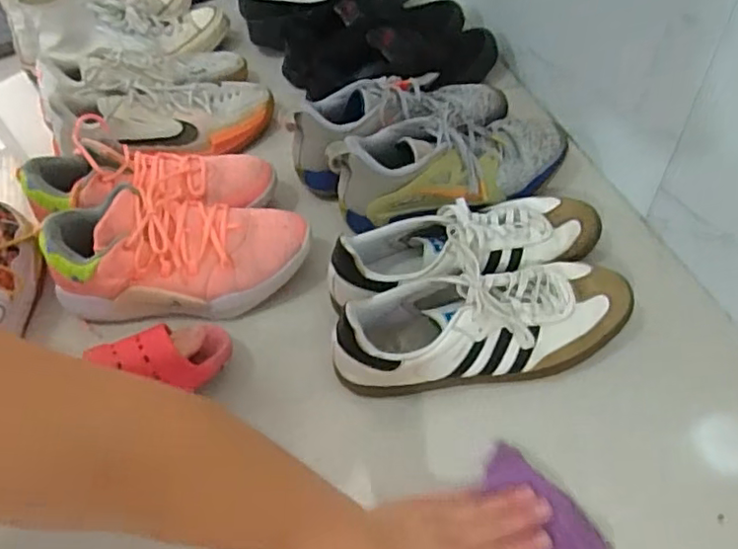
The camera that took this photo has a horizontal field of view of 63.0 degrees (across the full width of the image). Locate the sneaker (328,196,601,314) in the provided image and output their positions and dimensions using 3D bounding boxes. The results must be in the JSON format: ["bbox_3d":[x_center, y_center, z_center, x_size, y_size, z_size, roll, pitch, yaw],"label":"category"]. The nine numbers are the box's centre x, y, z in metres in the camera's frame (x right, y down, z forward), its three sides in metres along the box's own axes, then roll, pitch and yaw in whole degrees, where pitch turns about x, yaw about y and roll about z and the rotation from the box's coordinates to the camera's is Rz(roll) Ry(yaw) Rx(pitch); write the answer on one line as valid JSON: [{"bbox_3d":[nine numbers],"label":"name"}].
[{"bbox_3d":[0.106,-0.030,0.642,0.289,0.088,0.111,-18,54,-8],"label":"sneaker"}]

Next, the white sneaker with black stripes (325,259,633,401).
[{"bbox_3d":[0.111,0.051,0.595,0.300,0.093,0.104,-11,53,-3],"label":"white sneaker with black stripes"}]

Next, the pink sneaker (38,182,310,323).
[{"bbox_3d":[-0.211,-0.025,0.670,0.277,0.106,0.128,-12,53,-4],"label":"pink sneaker"}]

